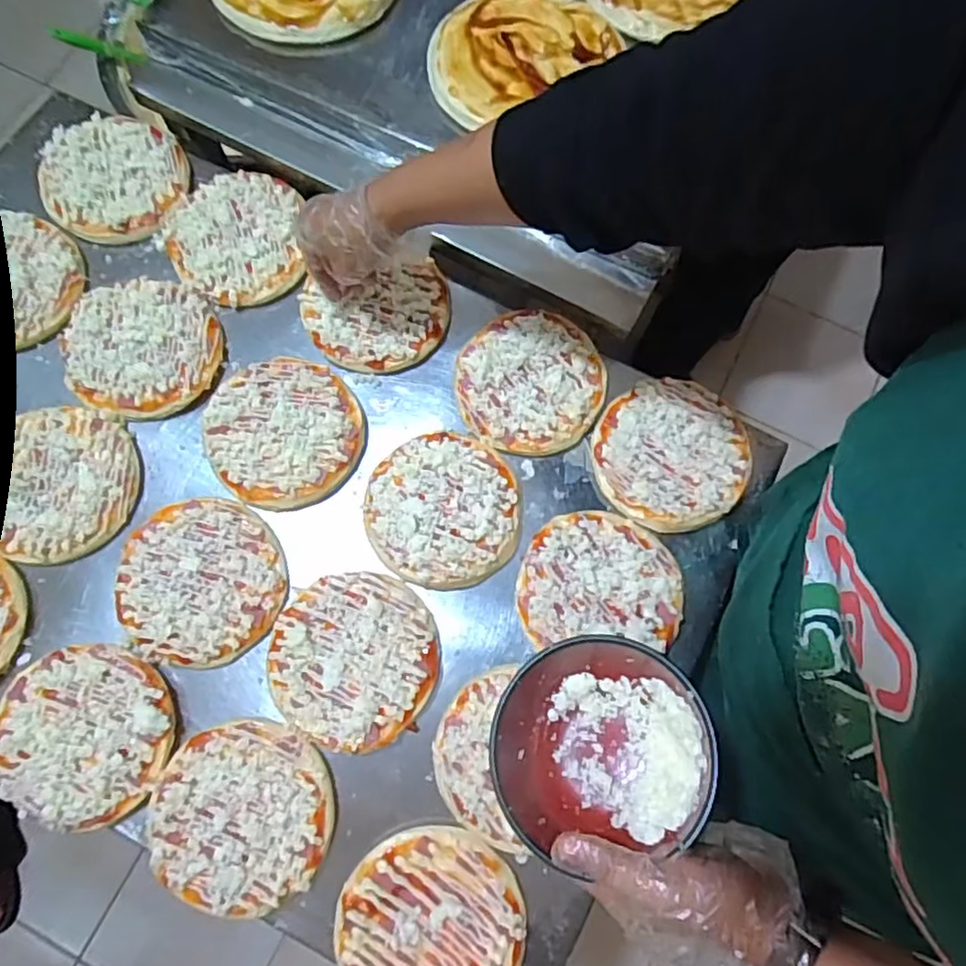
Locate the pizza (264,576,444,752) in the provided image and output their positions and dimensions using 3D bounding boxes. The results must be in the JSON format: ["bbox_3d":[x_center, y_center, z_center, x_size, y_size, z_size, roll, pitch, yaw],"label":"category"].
[{"bbox_3d":[-0.115,0.154,0.557,0.146,0.015,0.147,36,77,8],"label":"pizza"}]

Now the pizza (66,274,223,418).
[{"bbox_3d":[-0.341,-0.137,0.631,0.147,0.026,0.139,0,75,-2],"label":"pizza"}]

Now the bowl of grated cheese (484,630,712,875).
[{"bbox_3d":[0.074,0.179,0.432,0.152,0.072,0.152,-10,60,18],"label":"bowl of grated cheese"}]

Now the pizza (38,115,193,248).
[{"bbox_3d":[-0.400,-0.333,0.685,0.147,0.023,0.147,-23,76,-8],"label":"pizza"}]

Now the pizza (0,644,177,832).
[{"bbox_3d":[-0.343,0.215,0.541,0.146,0.013,0.140,10,75,1],"label":"pizza"}]

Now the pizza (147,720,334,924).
[{"bbox_3d":[-0.201,0.277,0.527,0.145,0.012,0.143,10,75,1],"label":"pizza"}]

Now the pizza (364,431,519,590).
[{"bbox_3d":[-0.038,0.024,0.596,0.139,0.025,0.142,5,74,0],"label":"pizza"}]

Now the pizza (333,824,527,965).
[{"bbox_3d":[-0.042,0.361,0.512,0.148,0.009,0.144,0,75,-2],"label":"pizza"}]

